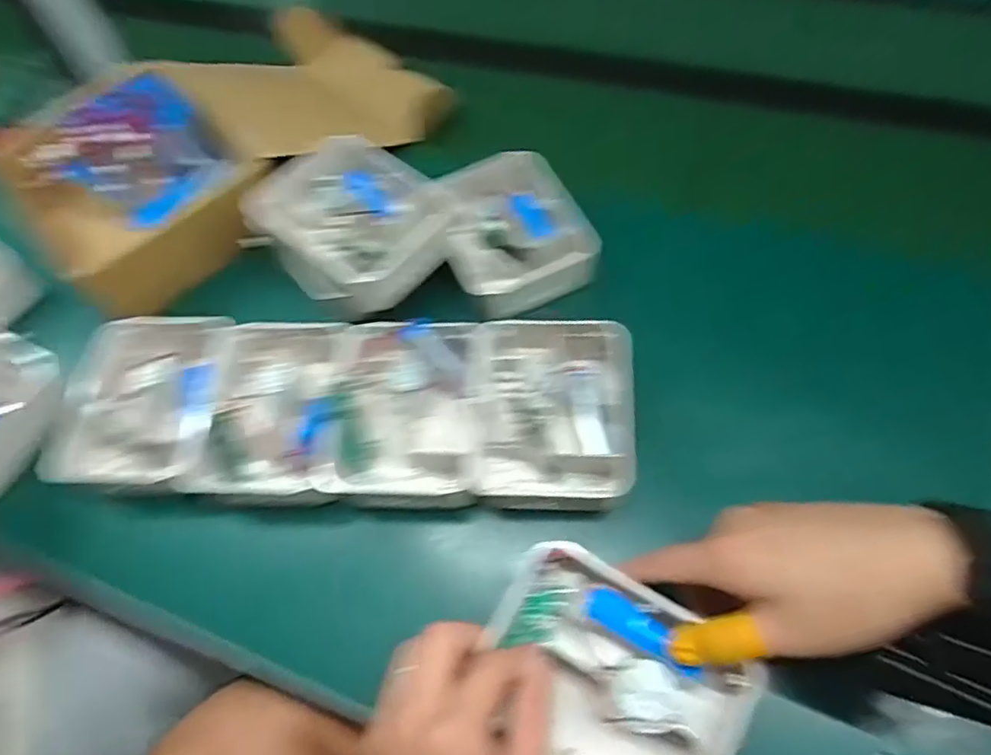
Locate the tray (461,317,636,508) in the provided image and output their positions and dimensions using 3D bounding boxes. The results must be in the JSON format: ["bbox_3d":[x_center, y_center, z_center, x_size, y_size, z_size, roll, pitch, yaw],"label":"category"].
[{"bbox_3d":[0.037,0.022,0.407,0.110,0.042,0.134,0,60,3],"label":"tray"}]

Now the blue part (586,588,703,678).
[{"bbox_3d":[0.081,0.139,0.321,0.066,0.013,0.017,30,65,26],"label":"blue part"}]

